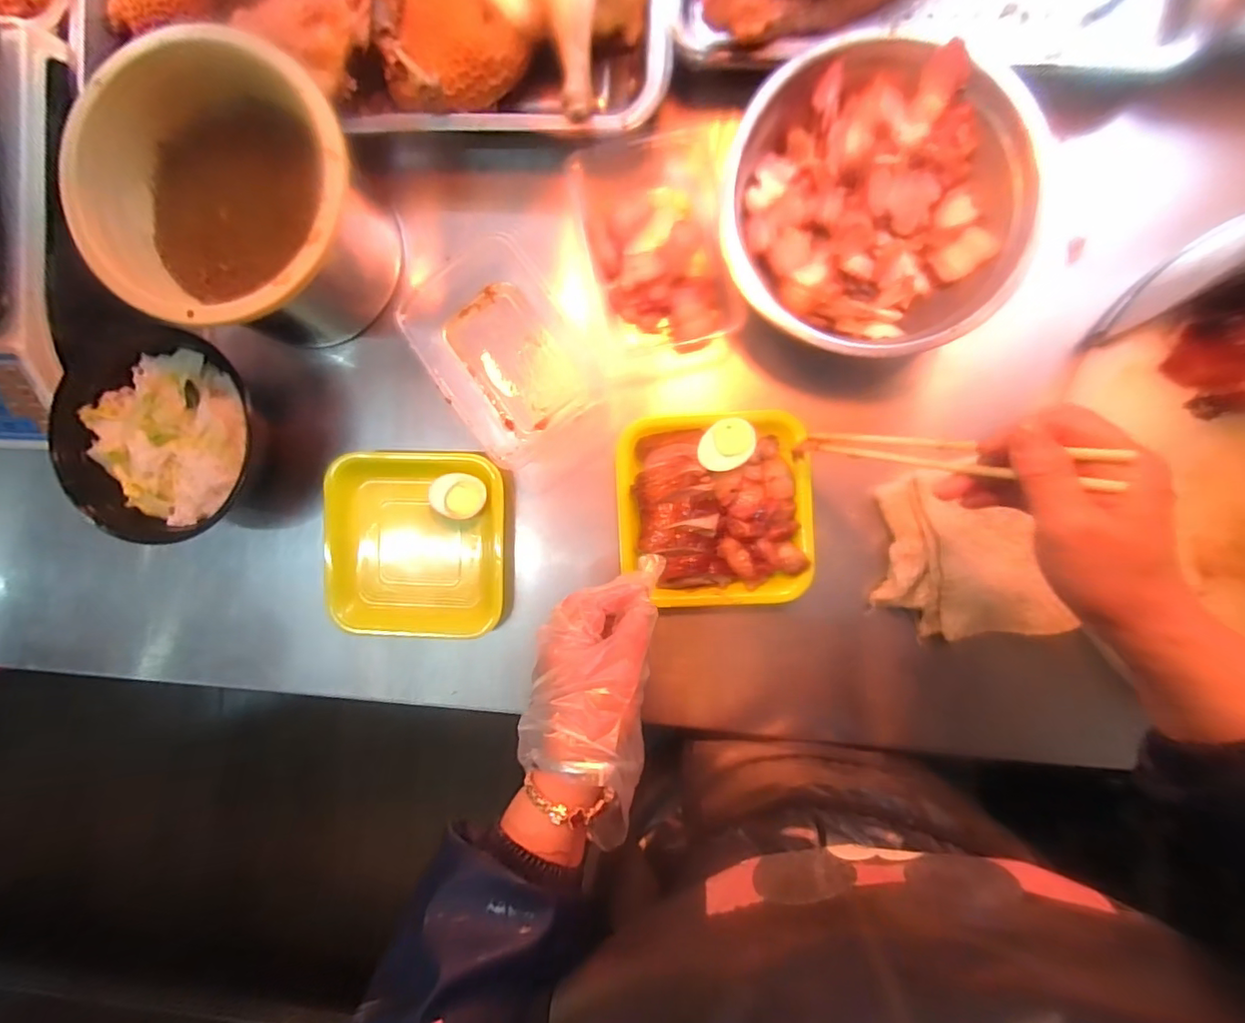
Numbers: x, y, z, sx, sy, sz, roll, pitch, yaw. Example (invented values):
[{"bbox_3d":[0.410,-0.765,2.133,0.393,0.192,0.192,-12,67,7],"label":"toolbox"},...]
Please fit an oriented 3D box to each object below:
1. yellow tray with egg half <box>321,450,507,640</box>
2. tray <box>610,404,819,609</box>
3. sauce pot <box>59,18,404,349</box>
[{"bbox_3d":[-0.176,0.030,0.478,0.155,0.035,0.161,2,92,4],"label":"yellow tray with egg half"},{"bbox_3d":[0.075,-0.001,0.446,0.153,0.032,0.155,-4,91,4],"label":"tray"},{"bbox_3d":[-0.267,-0.216,0.417,0.169,0.137,0.175,0,92,4],"label":"sauce pot"}]

